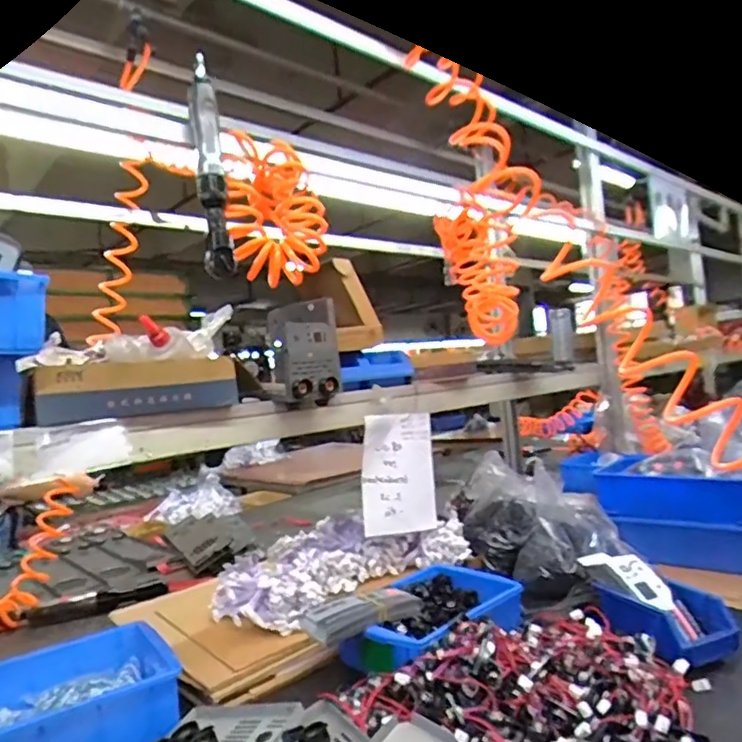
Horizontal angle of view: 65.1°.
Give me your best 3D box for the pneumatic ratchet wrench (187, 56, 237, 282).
[{"bbox_3d":[-0.217,-0.272,0.787,0.033,0.289,0.042,-5,0,-36],"label":"pneumatic ratchet wrench"}]

